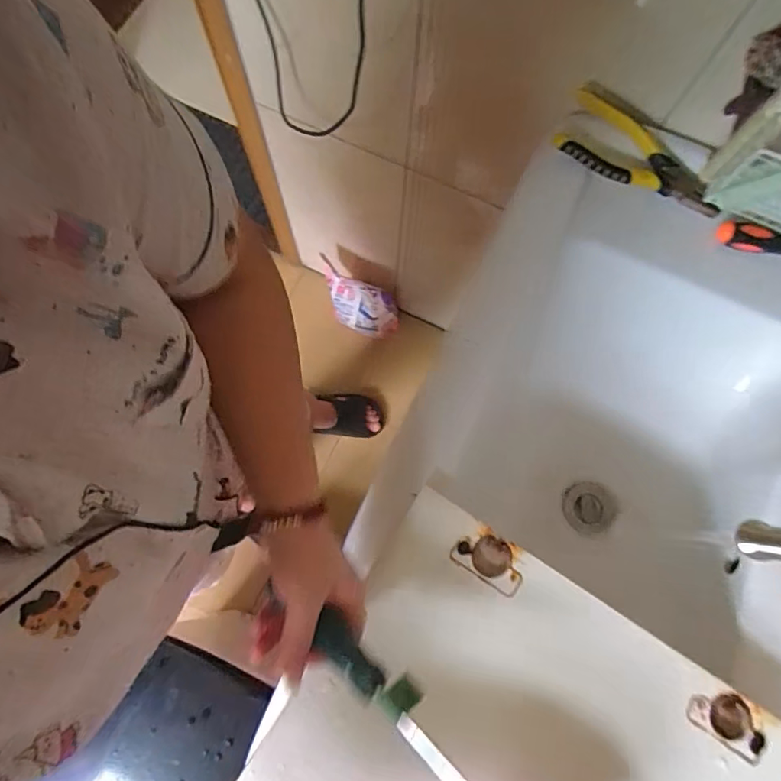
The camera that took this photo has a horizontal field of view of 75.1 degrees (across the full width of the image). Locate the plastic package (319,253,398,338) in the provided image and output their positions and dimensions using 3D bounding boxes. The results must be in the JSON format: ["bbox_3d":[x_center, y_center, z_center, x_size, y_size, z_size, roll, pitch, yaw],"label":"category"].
[{"bbox_3d":[-0.088,-0.214,1.296,0.210,0.247,0.074,28,77,5],"label":"plastic package"}]

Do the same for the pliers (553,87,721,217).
[{"bbox_3d":[0.264,-0.244,0.534,0.186,0.031,0.095,33,78,6],"label":"pliers"}]

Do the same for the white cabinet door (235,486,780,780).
[{"bbox_3d":[0.109,0.300,0.392,0.374,0.015,0.278,33,78,6],"label":"white cabinet door"}]

